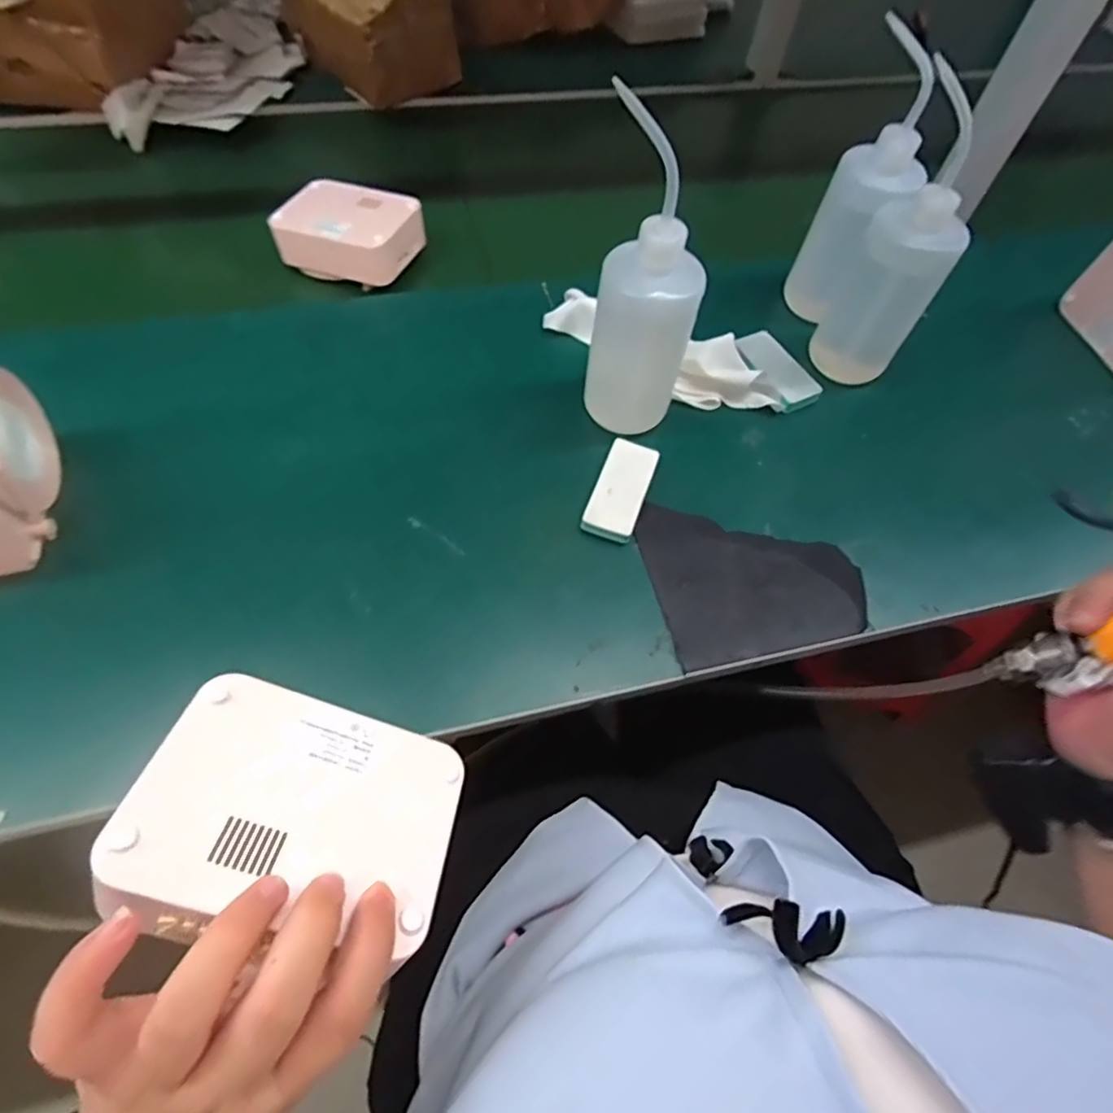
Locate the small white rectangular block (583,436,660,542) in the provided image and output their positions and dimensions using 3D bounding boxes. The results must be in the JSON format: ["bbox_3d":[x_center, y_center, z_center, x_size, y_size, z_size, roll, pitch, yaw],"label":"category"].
[{"bbox_3d":[0.053,-0.055,0.512,0.041,0.020,0.088,19,60,7],"label":"small white rectangular block"}]

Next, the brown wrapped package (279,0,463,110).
[{"bbox_3d":[-0.251,-0.709,0.817,0.217,0.106,0.137,41,65,19],"label":"brown wrapped package"}]

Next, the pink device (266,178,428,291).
[{"bbox_3d":[-0.213,-0.336,0.644,0.125,0.049,0.098,18,60,7],"label":"pink device"}]

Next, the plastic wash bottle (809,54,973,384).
[{"bbox_3d":[0.297,-0.261,0.531,0.083,0.223,0.067,31,62,14],"label":"plastic wash bottle"}]

